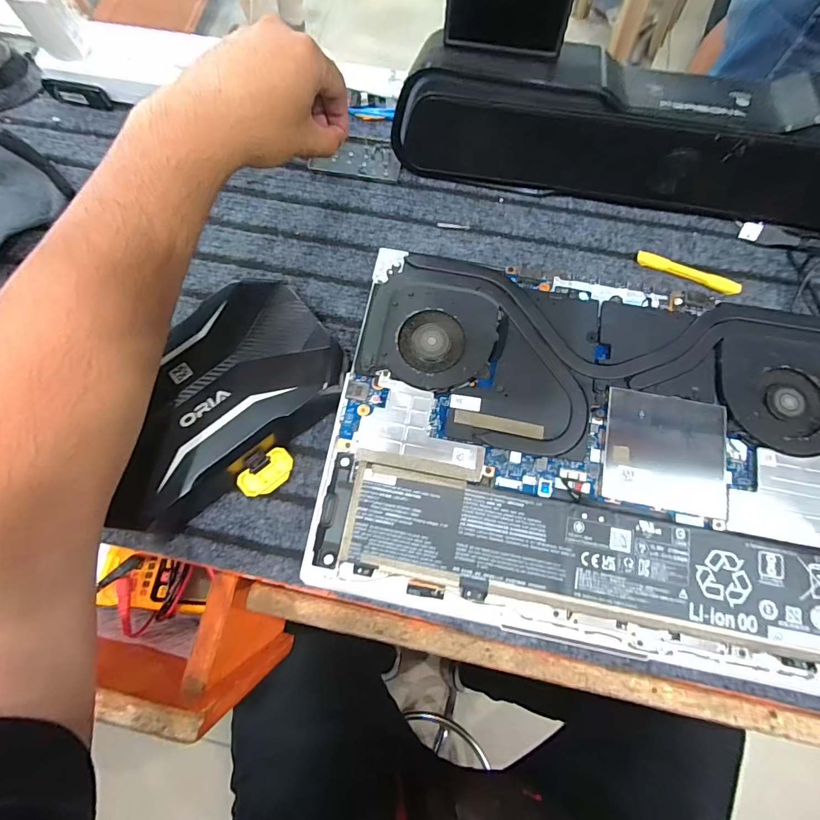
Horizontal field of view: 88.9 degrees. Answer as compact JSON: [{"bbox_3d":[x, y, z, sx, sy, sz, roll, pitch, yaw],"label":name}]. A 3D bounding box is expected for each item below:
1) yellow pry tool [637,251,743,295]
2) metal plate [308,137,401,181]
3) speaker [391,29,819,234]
[{"bbox_3d":[0.221,-0.109,0.330,0.080,0.006,0.013,25,76,8],"label":"yellow pry tool"},{"bbox_3d":[-0.046,-0.227,0.372,0.077,0.004,0.040,10,78,3],"label":"metal plate"},{"bbox_3d":[0.204,-0.200,0.322,0.430,0.088,0.079,13,76,5],"label":"speaker"}]

